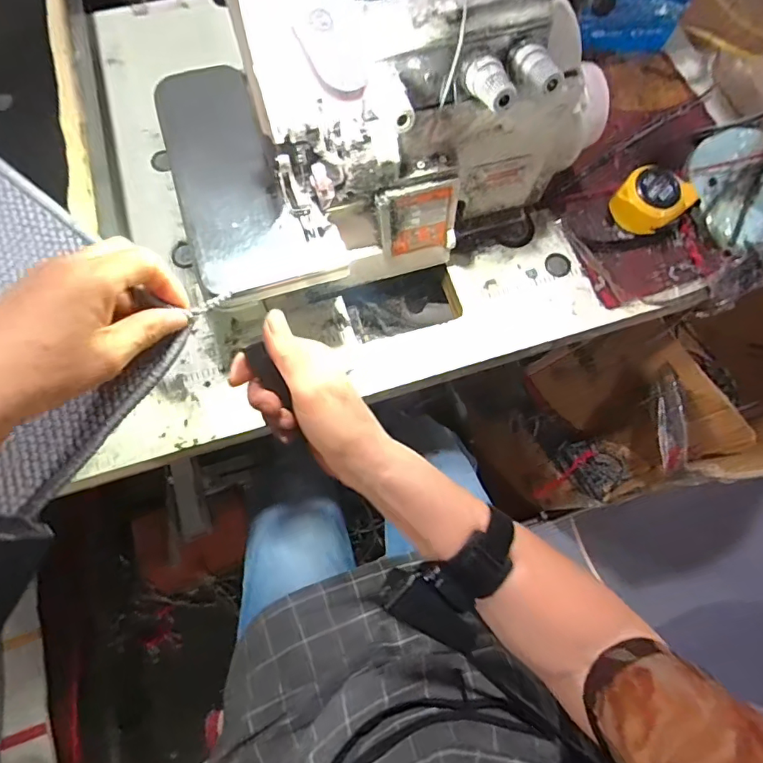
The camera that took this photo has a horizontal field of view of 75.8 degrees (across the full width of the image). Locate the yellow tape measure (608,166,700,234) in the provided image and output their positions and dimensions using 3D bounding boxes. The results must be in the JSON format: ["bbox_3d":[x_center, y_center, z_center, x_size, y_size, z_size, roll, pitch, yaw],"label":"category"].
[{"bbox_3d":[0.268,-0.179,0.488,0.064,0.044,0.055,37,75,10],"label":"yellow tape measure"}]

